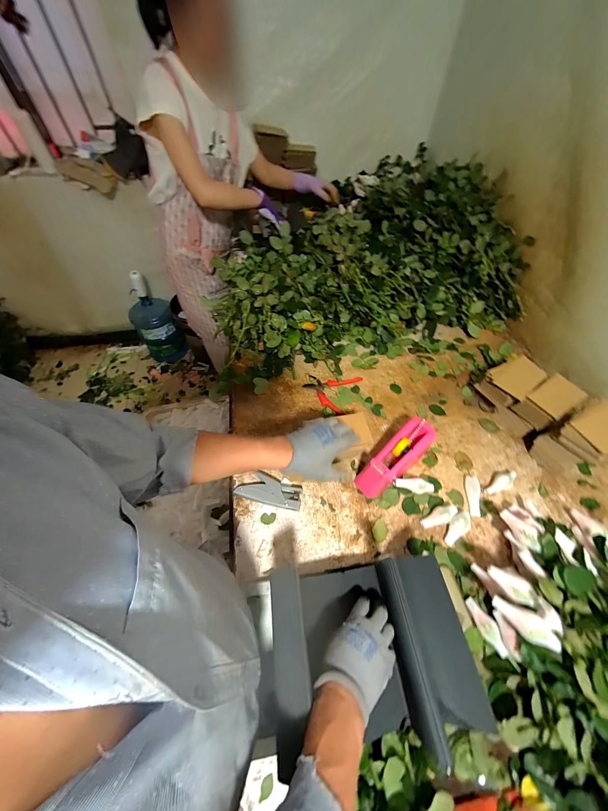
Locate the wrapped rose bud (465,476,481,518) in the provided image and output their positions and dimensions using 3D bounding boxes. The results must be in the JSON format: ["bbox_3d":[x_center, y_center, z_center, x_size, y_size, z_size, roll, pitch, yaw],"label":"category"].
[{"bbox_3d":[0.394,0.210,0.638,0.027,0.022,0.090,13,57,7],"label":"wrapped rose bud"}]

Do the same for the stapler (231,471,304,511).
[{"bbox_3d":[-0.079,0.195,0.631,0.147,0.026,0.067,12,57,6],"label":"stapler"}]

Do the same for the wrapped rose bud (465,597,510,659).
[{"bbox_3d":[0.331,0.399,0.493,0.030,0.023,0.086,-23,60,-17],"label":"wrapped rose bud"}]

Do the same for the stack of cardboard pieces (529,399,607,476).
[{"bbox_3d":[0.644,0.084,0.646,0.117,0.187,0.097,-22,60,-16],"label":"stack of cardboard pieces"}]

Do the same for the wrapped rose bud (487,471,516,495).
[{"bbox_3d":[0.475,0.187,0.660,0.086,0.034,0.036,-23,60,-17],"label":"wrapped rose bud"}]

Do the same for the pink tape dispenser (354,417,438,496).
[{"bbox_3d":[0.218,0.128,0.649,0.198,0.104,0.075,-36,64,-23],"label":"pink tape dispenser"}]

